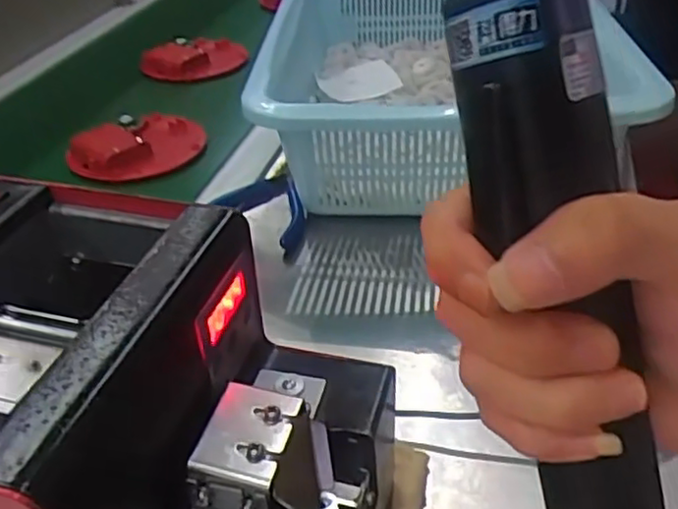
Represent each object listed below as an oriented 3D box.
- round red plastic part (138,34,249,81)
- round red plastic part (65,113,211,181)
[{"bbox_3d":[-0.172,-0.234,0.801,0.117,0.025,0.109,-2,36,1],"label":"round red plastic part"},{"bbox_3d":[-0.180,-0.101,0.621,0.098,0.023,0.120,28,46,35],"label":"round red plastic part"}]

